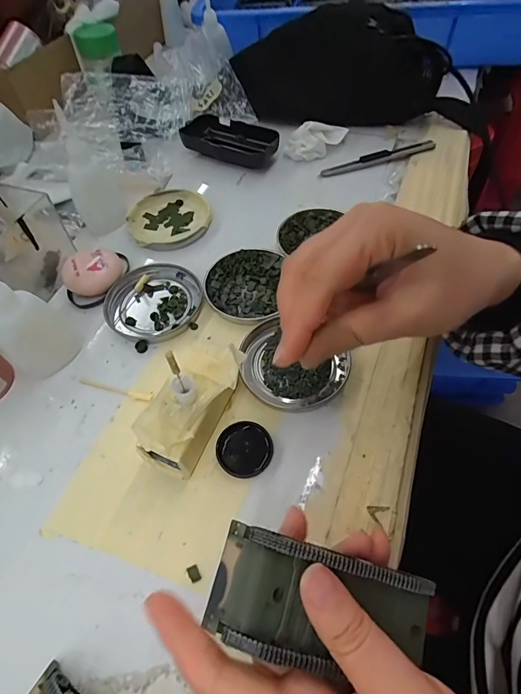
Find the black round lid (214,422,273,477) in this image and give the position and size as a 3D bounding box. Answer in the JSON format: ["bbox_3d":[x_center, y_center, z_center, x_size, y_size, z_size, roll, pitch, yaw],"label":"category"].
[{"bbox_3d":[-0.010,0.066,0.256,0.035,0.007,0.035,-1,57,2],"label":"black round lid"}]

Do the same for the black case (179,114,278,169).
[{"bbox_3d":[-0.034,-0.232,0.443,0.115,0.018,0.049,26,62,18],"label":"black case"}]

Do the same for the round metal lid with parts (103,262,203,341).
[{"bbox_3d":[-0.089,-0.039,0.329,0.073,0.008,0.077,-1,57,2],"label":"round metal lid with parts"}]

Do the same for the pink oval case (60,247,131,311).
[{"bbox_3d":[-0.140,-0.063,0.339,0.056,0.023,0.044,-29,60,-15],"label":"pink oval case"}]

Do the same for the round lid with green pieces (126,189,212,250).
[{"bbox_3d":[-0.089,-0.126,0.387,0.079,0.011,0.079,-1,57,2],"label":"round lid with green pieces"}]

